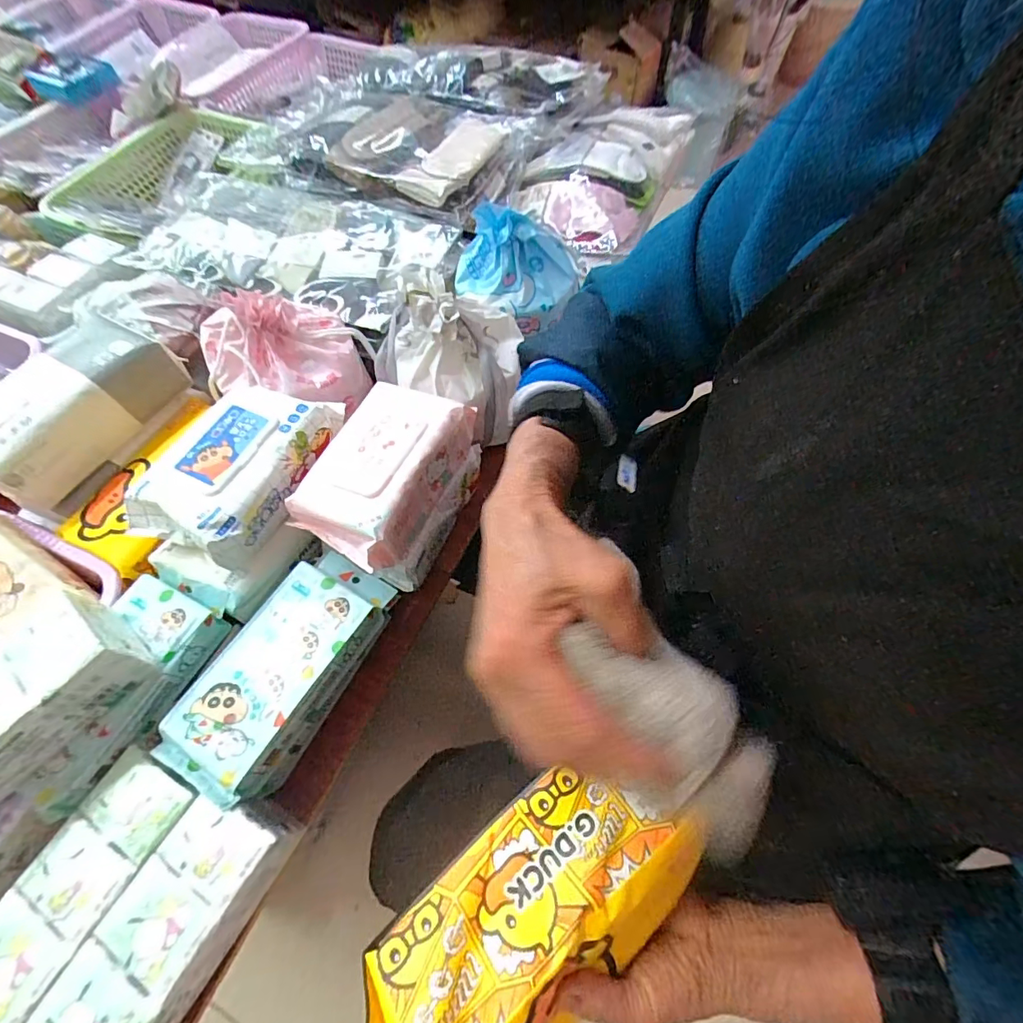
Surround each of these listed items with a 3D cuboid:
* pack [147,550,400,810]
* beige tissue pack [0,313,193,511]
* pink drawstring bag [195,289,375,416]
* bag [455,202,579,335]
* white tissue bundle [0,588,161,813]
[{"bbox_3d":[-0.200,0.138,0.430,0.102,0.063,0.209,26,65,14],"label":"pack"},{"bbox_3d":[-0.463,-0.115,0.506,0.107,0.073,0.202,28,66,15],"label":"beige tissue pack"},{"bbox_3d":[-0.267,-0.193,0.559,0.178,0.107,0.148,15,63,9],"label":"pink drawstring bag"},{"bbox_3d":[0.004,-0.291,0.579,0.158,0.102,0.109,10,62,6],"label":"bag"},{"bbox_3d":[-0.376,0.152,0.365,0.081,0.077,0.163,36,68,18],"label":"white tissue bundle"}]

